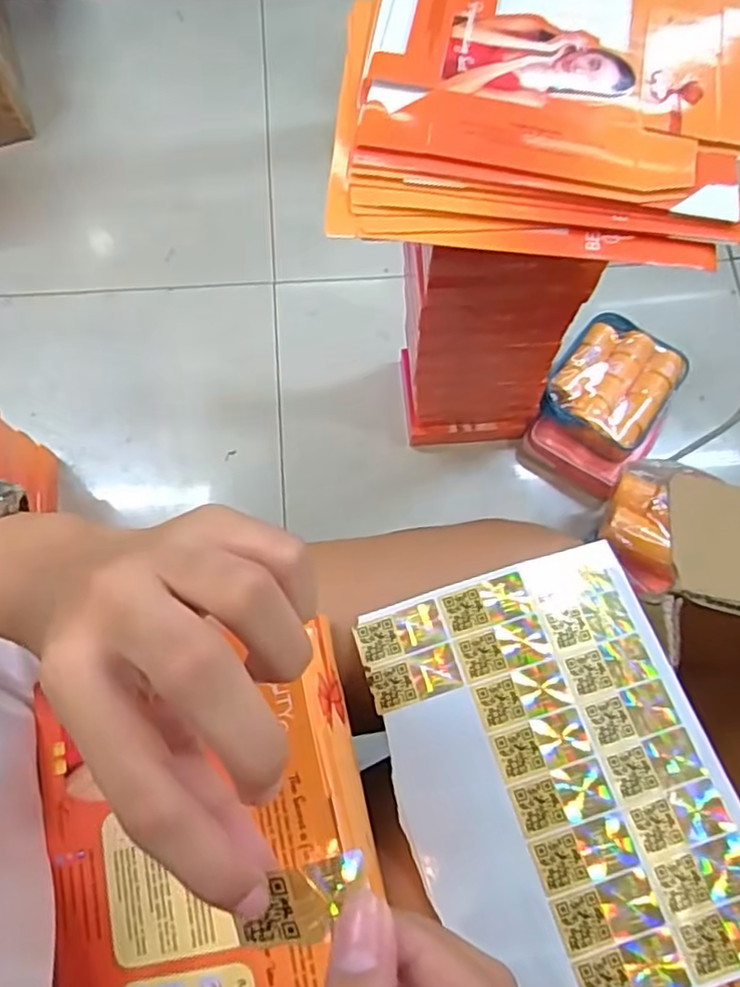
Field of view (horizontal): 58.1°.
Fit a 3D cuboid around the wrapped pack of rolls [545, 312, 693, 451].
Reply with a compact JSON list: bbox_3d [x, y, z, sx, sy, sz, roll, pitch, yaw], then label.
[{"bbox_3d":[0.276,-0.128,0.744,0.124,0.028,0.139,31,74,8],"label":"wrapped pack of rolls"}]

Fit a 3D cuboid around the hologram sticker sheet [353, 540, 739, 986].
[{"bbox_3d":[0.077,0.114,0.276,0.128,0.006,0.168,-17,68,-5],"label":"hologram sticker sheet"}]

